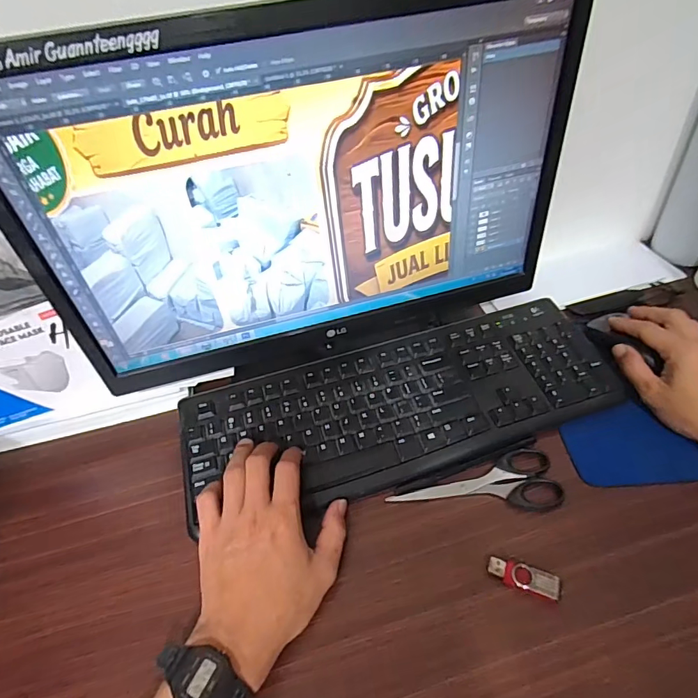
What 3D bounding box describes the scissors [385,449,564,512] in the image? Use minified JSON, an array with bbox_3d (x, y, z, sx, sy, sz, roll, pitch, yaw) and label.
[{"bbox_3d":[0.113,0.128,0.397,0.147,0.011,0.054,-10,53,-5],"label":"scissors"}]

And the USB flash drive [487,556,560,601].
[{"bbox_3d":[0.136,0.178,0.344,0.051,0.011,0.019,15,55,13],"label":"USB flash drive"}]

